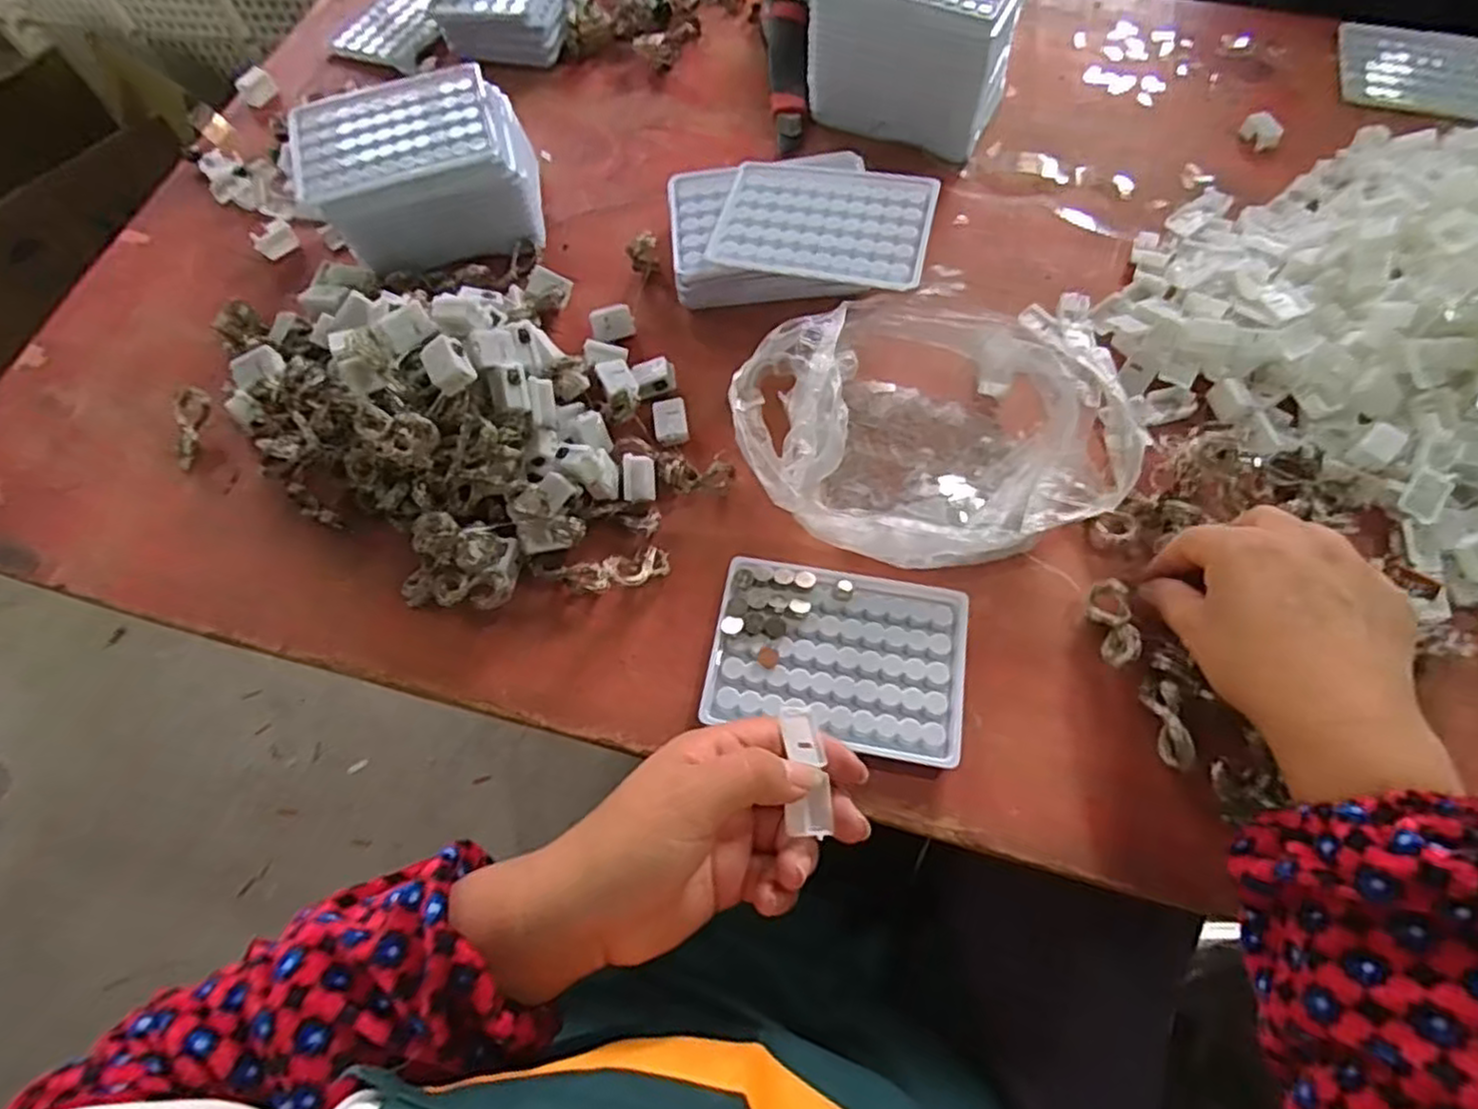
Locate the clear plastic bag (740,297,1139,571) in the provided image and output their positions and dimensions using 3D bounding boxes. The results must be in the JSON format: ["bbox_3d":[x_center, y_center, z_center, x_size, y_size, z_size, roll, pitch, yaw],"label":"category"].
[{"bbox_3d":[0.109,-0.074,0.423,0.215,0.055,0.158,-11,66,-3],"label":"clear plastic bag"}]

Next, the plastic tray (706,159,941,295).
[{"bbox_3d":[0.053,-0.209,0.457,0.128,0.011,0.089,14,67,8],"label":"plastic tray"}]

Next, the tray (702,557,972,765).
[{"bbox_3d":[0.052,0.054,0.388,0.128,0.014,0.092,10,66,6],"label":"tray"}]

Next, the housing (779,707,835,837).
[{"bbox_3d":[0.029,0.091,0.320,0.015,0.010,0.054,-5,59,0],"label":"housing"}]

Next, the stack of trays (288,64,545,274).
[{"bbox_3d":[-0.215,-0.255,0.504,0.144,0.071,0.111,-12,66,-3],"label":"stack of trays"}]

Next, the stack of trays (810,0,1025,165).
[{"bbox_3d":[0.127,-0.369,0.533,0.131,0.102,0.096,24,69,12],"label":"stack of trays"}]

